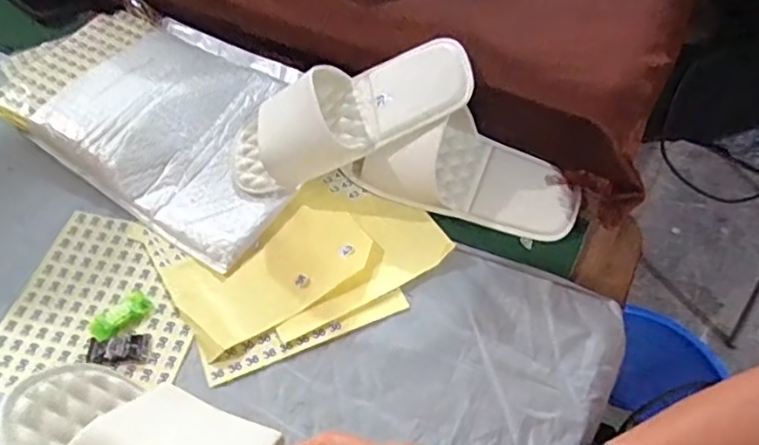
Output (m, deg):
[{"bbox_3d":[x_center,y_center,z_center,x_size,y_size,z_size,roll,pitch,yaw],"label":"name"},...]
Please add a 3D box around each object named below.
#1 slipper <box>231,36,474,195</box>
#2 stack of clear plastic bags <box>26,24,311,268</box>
[{"bbox_3d":[-0.036,-0.105,0.528,0.235,0.061,0.092,-23,56,7],"label":"slipper"},{"bbox_3d":[-0.189,-0.100,0.591,0.282,0.034,0.207,30,60,19],"label":"stack of clear plastic bags"}]

